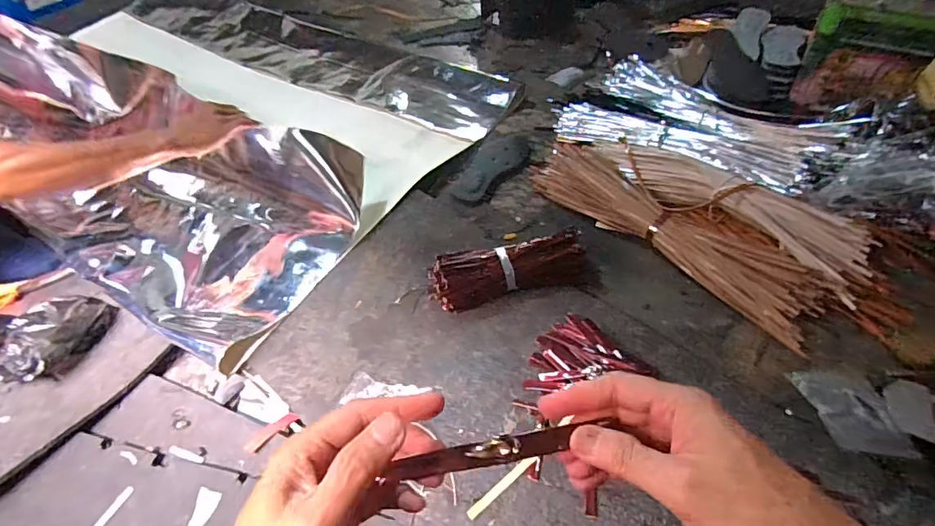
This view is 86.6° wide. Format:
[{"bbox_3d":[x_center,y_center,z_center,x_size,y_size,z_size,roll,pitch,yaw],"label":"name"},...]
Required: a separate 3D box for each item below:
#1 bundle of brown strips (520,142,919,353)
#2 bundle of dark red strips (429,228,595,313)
[{"bbox_3d":[0.430,-0.079,0.892,0.254,0.092,0.626,-37,61,-24],"label":"bundle of brown strips"},{"bbox_3d":[0.067,0.019,0.810,0.249,0.088,0.075,-9,53,-6],"label":"bundle of dark red strips"}]

